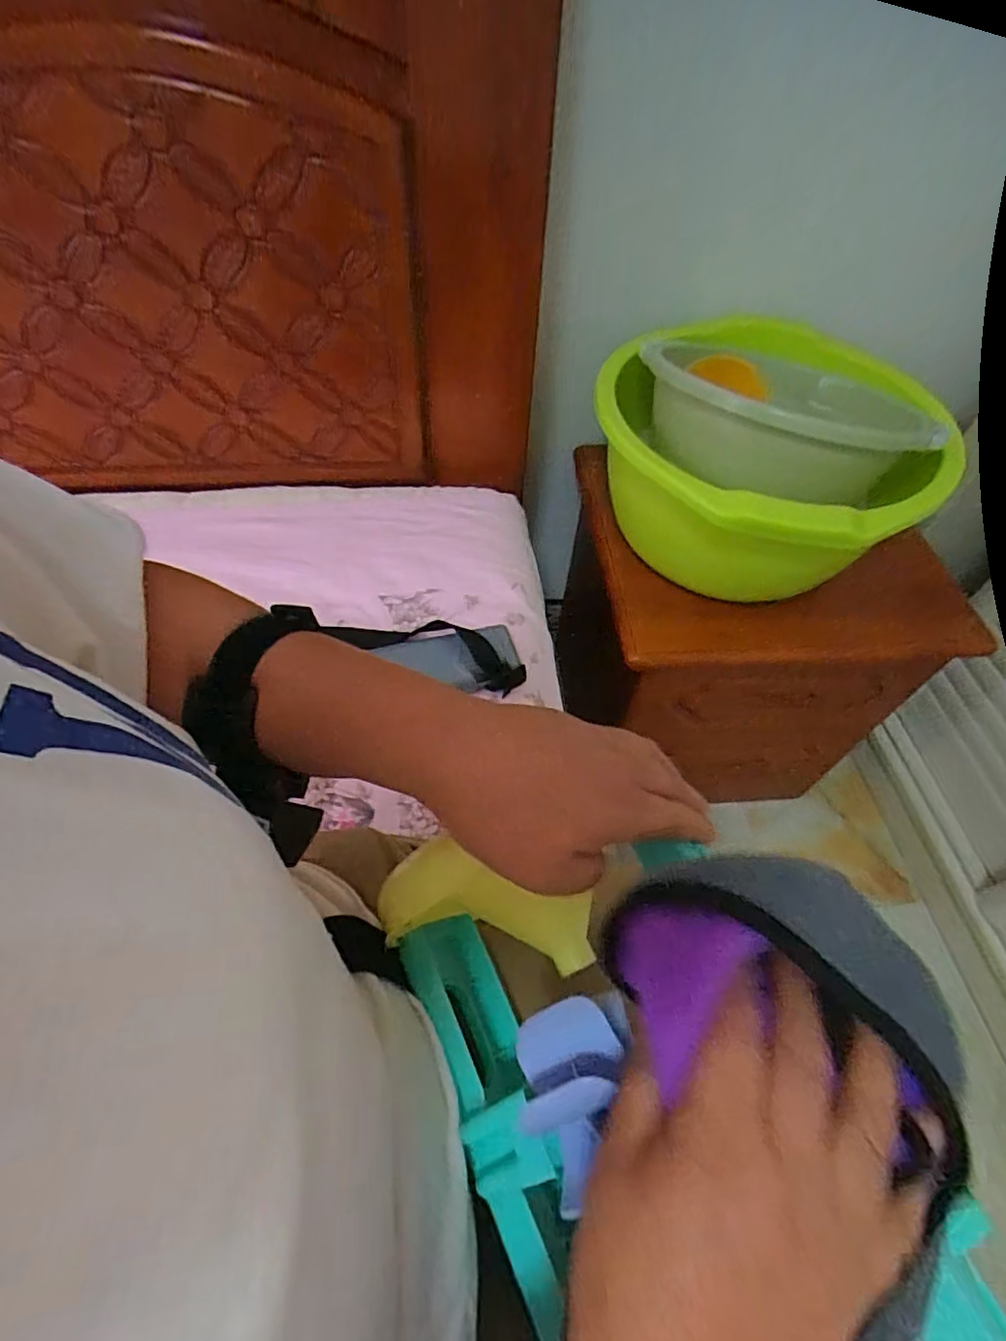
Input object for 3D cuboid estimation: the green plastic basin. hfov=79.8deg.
[{"bbox_3d":[0.288,-0.247,0.722,0.357,0.217,0.380,2,54,-2],"label":"green plastic basin"}]

